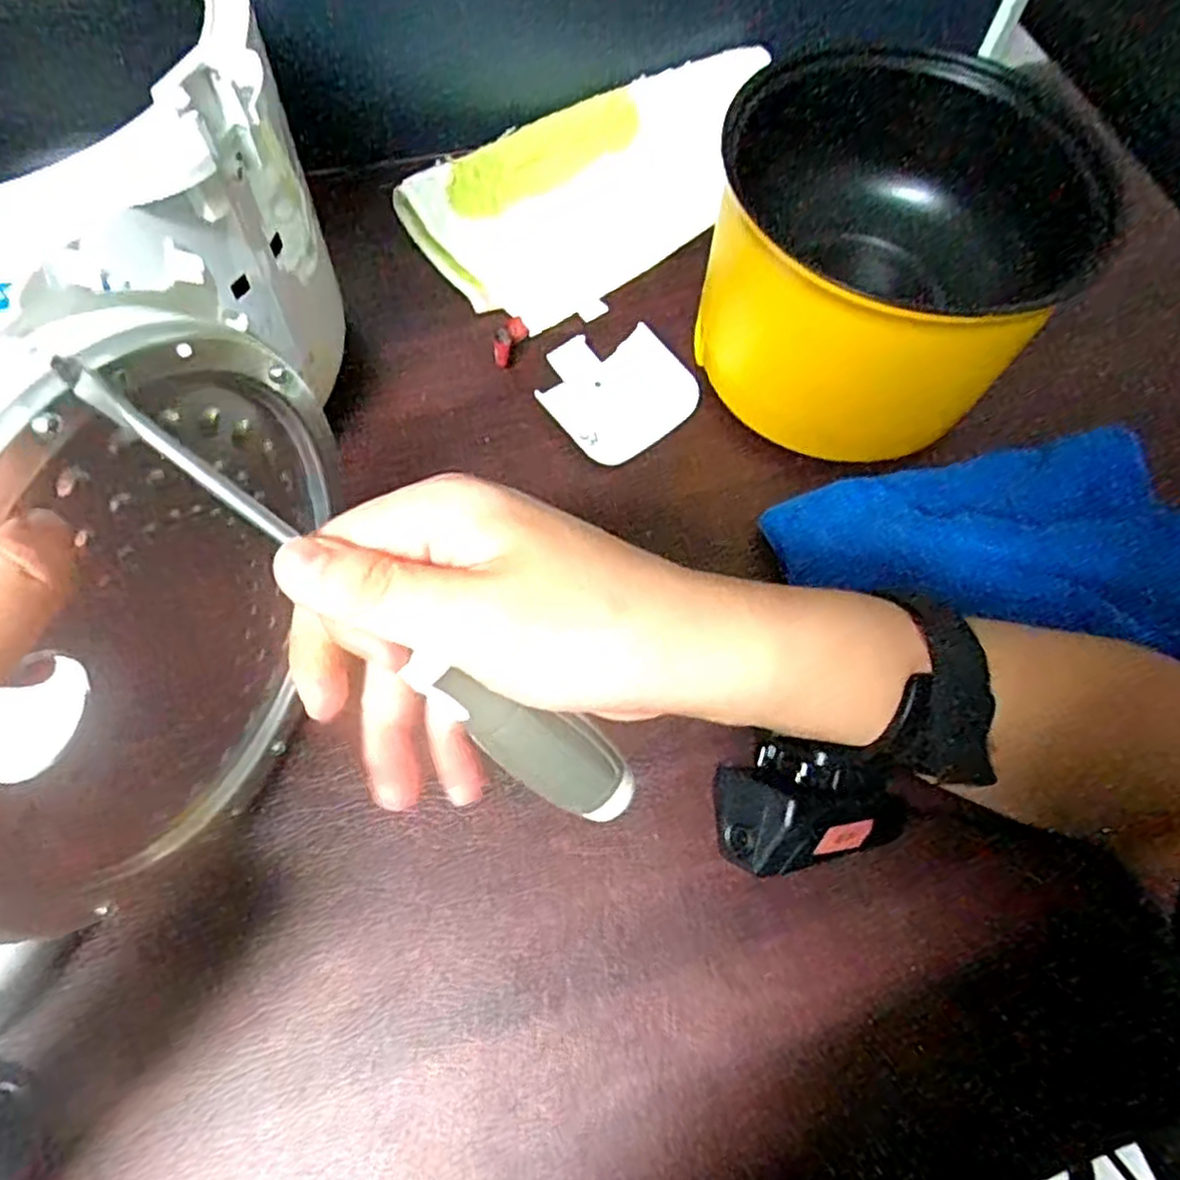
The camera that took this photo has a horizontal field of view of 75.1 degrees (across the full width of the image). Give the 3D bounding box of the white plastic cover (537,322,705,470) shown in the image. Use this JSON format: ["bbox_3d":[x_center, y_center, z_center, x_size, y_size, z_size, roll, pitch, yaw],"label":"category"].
[{"bbox_3d":[0.012,-0.112,0.425,0.078,0.014,0.078,-36,72,-17],"label":"white plastic cover"}]

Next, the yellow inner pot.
[{"bbox_3d":[0.148,-0.169,0.399,0.167,0.113,0.174,1,66,-3],"label":"yellow inner pot"}]

